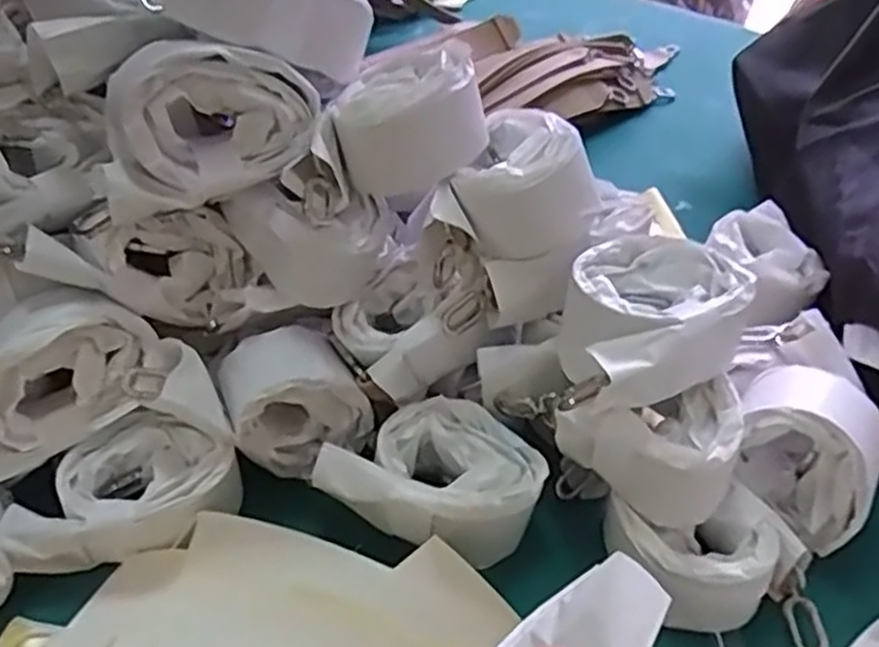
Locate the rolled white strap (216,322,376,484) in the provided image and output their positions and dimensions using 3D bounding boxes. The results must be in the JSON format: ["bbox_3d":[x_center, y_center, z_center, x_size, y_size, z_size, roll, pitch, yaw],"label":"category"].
[{"bbox_3d":[-0.084,0.043,0.438,0.074,0.070,0.046,-17,45,-21],"label":"rolled white strap"}]

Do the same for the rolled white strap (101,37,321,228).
[{"bbox_3d":[-0.117,-0.105,0.384,0.110,0.067,0.057,-16,44,-20],"label":"rolled white strap"}]

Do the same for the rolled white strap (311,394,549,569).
[{"bbox_3d":[-0.001,0.081,0.421,0.111,0.035,0.084,20,44,19],"label":"rolled white strap"}]

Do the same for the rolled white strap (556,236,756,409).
[{"bbox_3d":[0.103,0.002,0.395,0.108,0.055,0.079,-23,47,-27],"label":"rolled white strap"}]

